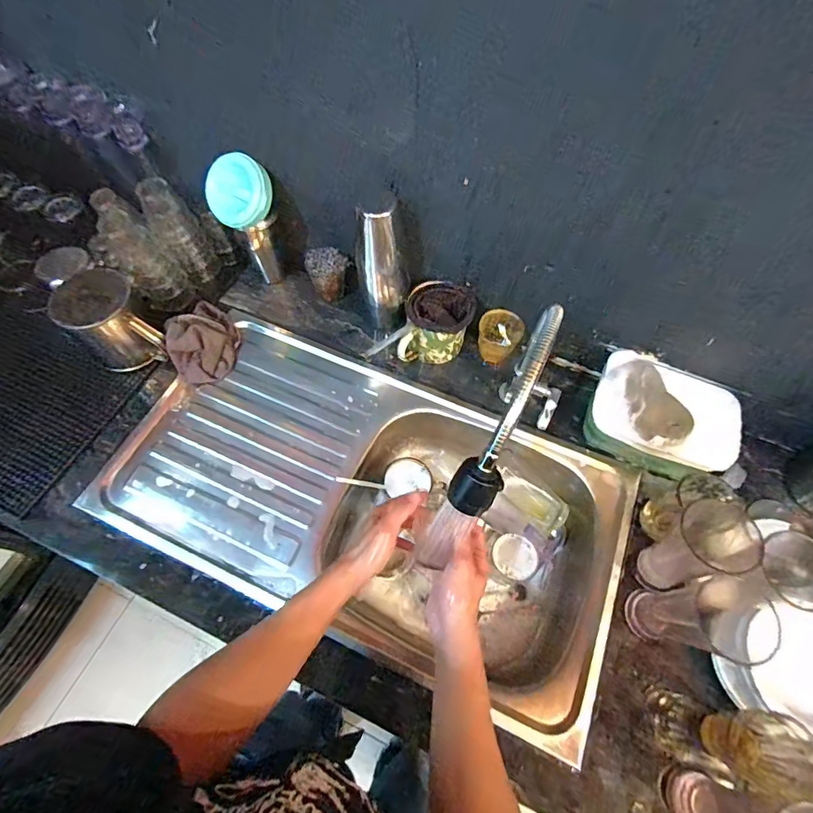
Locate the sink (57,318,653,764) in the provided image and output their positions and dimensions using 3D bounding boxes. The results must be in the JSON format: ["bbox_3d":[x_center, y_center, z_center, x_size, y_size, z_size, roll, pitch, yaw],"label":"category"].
[{"bbox_3d":[-0.052,0.142,0.719,0.730,0.129,0.395,22,65,10],"label":"sink"}]

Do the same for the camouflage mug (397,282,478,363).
[{"bbox_3d":[0.052,-0.129,0.738,0.107,0.089,0.118,10,63,4],"label":"camouflage mug"}]

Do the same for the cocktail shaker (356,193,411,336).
[{"bbox_3d":[-0.038,-0.220,0.712,0.078,0.267,0.065,-1,63,-2],"label":"cocktail shaker"}]

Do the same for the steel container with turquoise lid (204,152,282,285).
[{"bbox_3d":[-0.258,-0.291,0.752,0.094,0.228,0.081,-24,66,-13],"label":"steel container with turquoise lid"}]

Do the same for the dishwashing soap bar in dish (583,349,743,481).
[{"bbox_3d":[0.375,0.019,0.663,0.199,0.121,0.139,21,65,10],"label":"dishwashing soap bar in dish"}]

